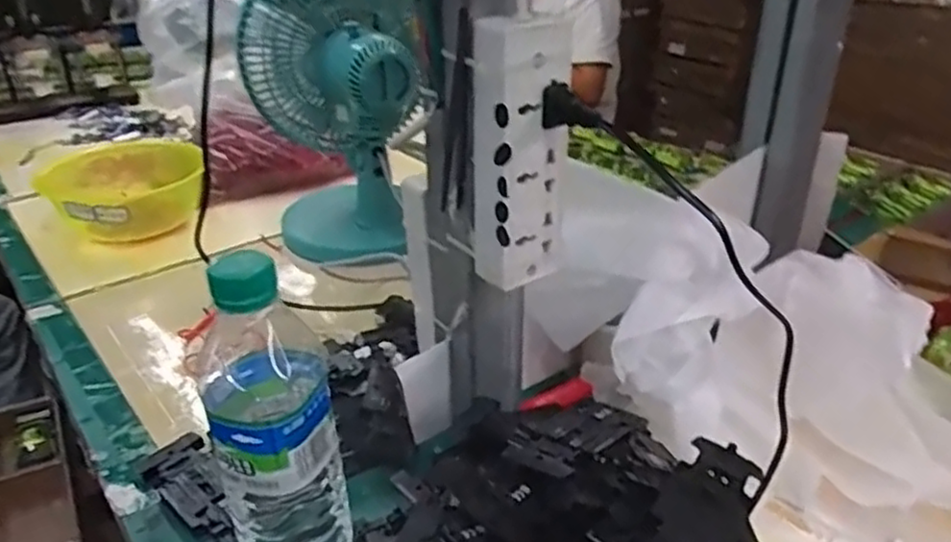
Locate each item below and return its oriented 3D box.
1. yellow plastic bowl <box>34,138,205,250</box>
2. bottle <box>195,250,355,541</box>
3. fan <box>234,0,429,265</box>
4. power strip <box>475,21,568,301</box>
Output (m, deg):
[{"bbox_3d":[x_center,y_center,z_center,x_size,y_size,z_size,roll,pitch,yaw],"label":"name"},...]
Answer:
[{"bbox_3d":[-0.442,-0.100,0.922,0.178,0.064,0.239,-10,30,-16],"label":"yellow plastic bowl"},{"bbox_3d":[-0.111,0.094,0.406,0.068,0.227,0.063,-11,30,-18],"label":"bottle"},{"bbox_3d":[-0.168,-0.182,0.849,0.183,0.325,0.194,-8,29,-13],"label":"fan"},{"bbox_3d":[0.026,-0.071,0.447,0.036,0.160,0.052,25,37,38],"label":"power strip"}]

